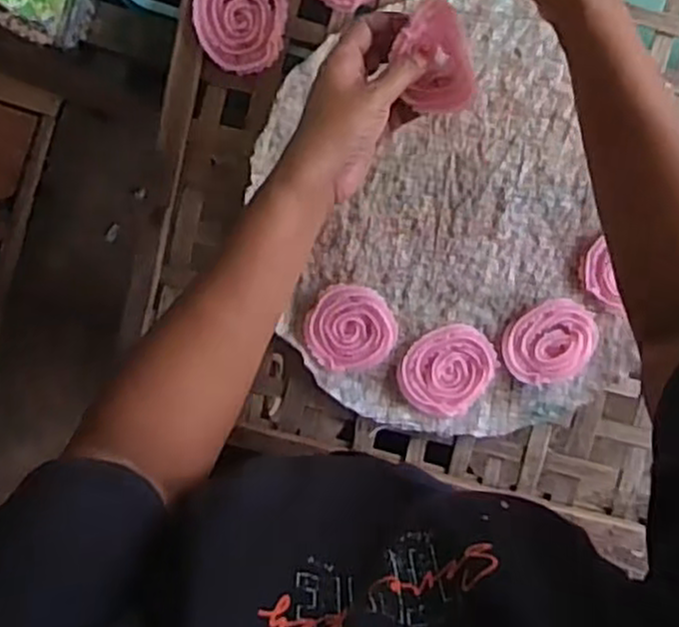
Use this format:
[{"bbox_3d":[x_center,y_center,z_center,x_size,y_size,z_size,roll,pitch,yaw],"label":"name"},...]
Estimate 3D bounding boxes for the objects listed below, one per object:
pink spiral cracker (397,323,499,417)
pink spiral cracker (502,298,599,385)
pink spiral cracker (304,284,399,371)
[{"bbox_3d":[0.093,0.049,0.664,0.072,0.006,0.083,36,96,-6],"label":"pink spiral cracker"},{"bbox_3d":[0.182,0.026,0.662,0.081,0.004,0.071,-25,99,2],"label":"pink spiral cracker"},{"bbox_3d":[0.010,0.013,0.659,0.076,0.006,0.072,1,99,-2],"label":"pink spiral cracker"}]

